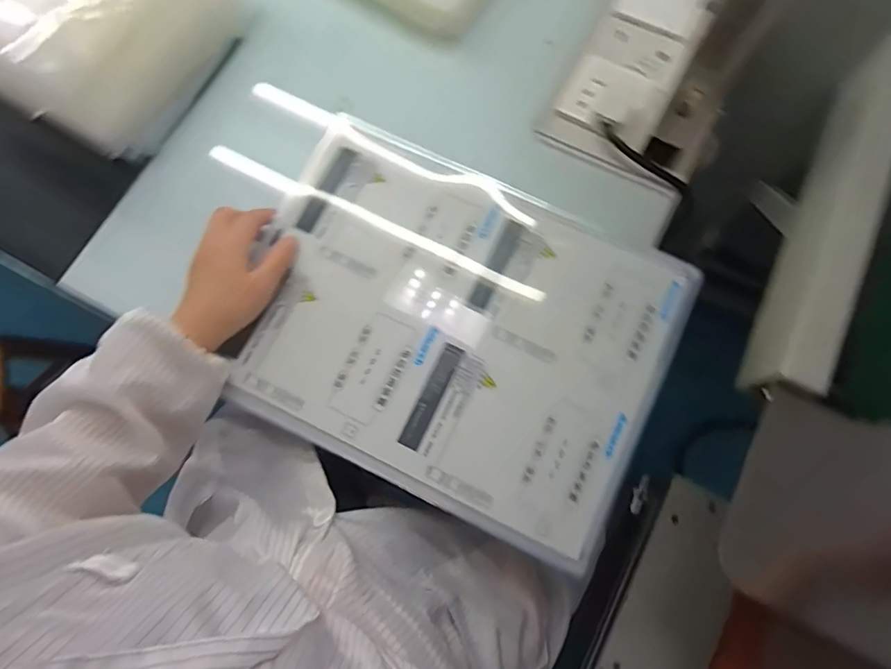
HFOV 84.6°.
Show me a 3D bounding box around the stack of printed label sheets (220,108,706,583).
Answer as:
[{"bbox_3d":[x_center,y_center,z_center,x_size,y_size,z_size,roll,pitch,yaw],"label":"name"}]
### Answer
[{"bbox_3d":[0.005,-0.010,0.444,0.376,0.015,0.291,25,78,5],"label":"stack of printed label sheets"}]

